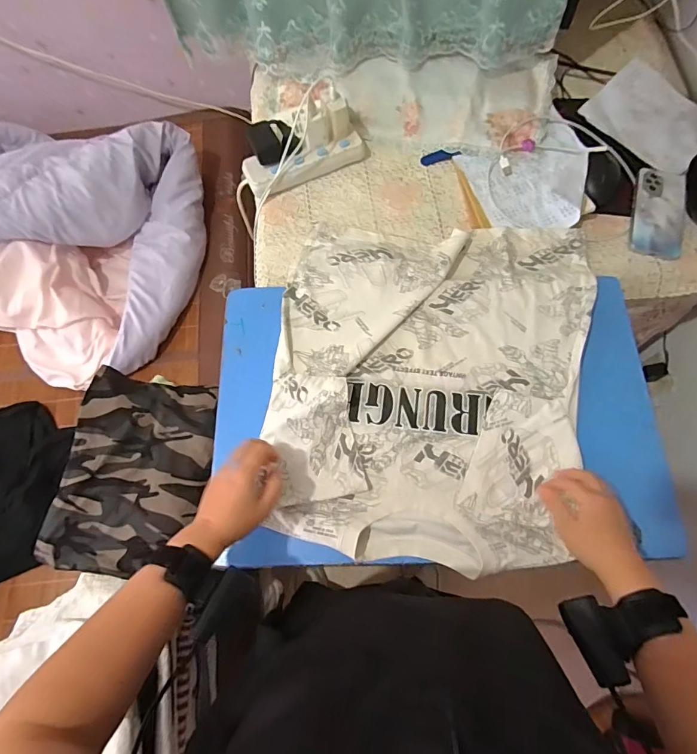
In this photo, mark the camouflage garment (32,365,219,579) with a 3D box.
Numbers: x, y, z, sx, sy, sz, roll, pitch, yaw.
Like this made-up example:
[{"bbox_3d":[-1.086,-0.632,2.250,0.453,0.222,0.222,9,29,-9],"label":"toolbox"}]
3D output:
[{"bbox_3d":[-0.365,0.158,0.723,0.256,0.045,0.328,9,71,5],"label":"camouflage garment"}]

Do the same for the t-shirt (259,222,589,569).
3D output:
[{"bbox_3d":[0.115,-0.011,0.602,0.429,0.041,0.499,8,71,5],"label":"t-shirt"}]

